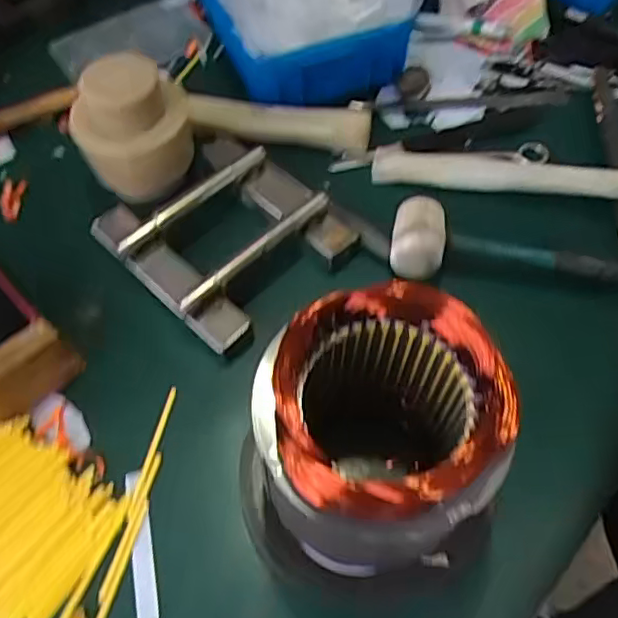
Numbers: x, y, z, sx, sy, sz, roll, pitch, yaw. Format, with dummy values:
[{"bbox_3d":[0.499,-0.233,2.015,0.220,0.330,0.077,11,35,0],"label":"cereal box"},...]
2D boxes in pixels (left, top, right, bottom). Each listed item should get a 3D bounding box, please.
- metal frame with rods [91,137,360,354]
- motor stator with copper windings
[{"bbox_3d":[-0.087,-0.082,0.594,0.186,0.052,0.214,-40,65,-23],"label":"metal frame with rods"},{"bbox_3d":[0.042,0.081,0.399,0.139,0.147,0.141,0,56,0],"label":"motor stator with copper windings"}]

